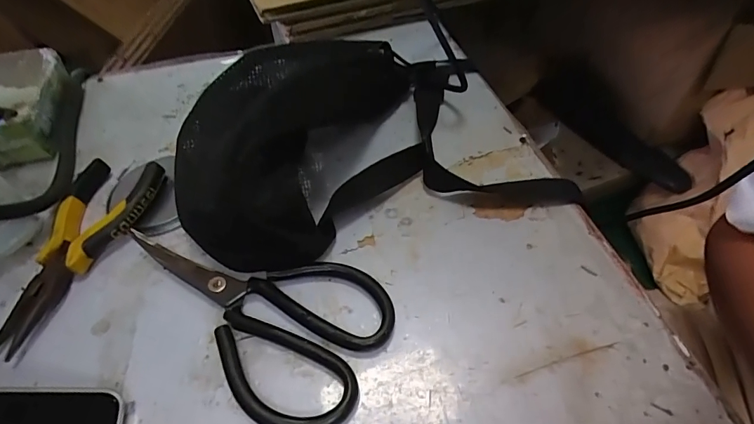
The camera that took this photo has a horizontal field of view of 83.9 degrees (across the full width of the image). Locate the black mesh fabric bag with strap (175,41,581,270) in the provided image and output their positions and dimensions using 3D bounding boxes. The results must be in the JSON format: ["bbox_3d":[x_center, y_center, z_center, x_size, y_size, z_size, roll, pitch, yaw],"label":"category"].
[{"bbox_3d":[-0.028,-0.073,0.340,0.259,0.067,0.217,-11,52,-6],"label":"black mesh fabric bag with strap"}]

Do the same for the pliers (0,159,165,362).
[{"bbox_3d":[-0.209,0.021,0.305,0.072,0.021,0.158,-1,51,2],"label":"pliers"}]

